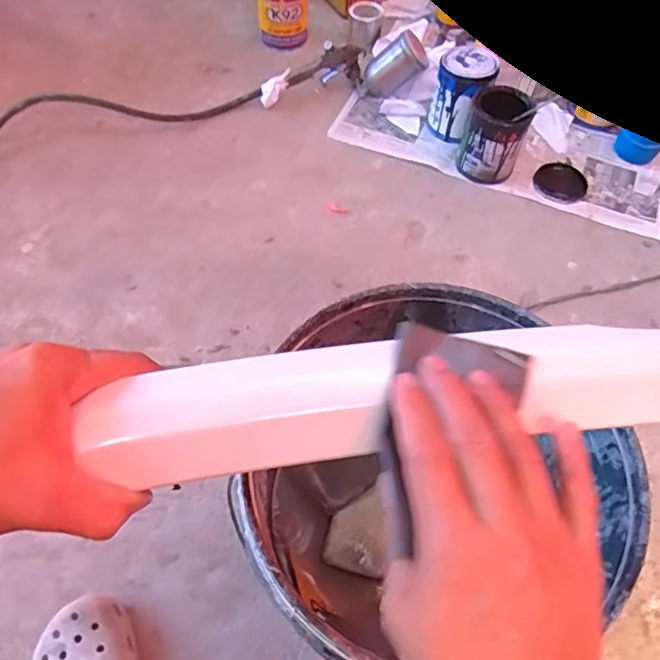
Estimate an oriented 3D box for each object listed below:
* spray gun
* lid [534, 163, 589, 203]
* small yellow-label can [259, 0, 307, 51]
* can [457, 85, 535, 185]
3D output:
[{"bbox_3d":[0.054,-0.515,1.115,0.263,0.111,0.076,7,58,3],"label":"spray gun"},{"bbox_3d":[0.422,-0.270,1.036,0.089,0.005,0.091,1,58,-1],"label":"lid"},{"bbox_3d":[-0.096,-0.684,1.191,0.096,0.141,0.094,1,58,-1],"label":"small yellow-label can"},{"bbox_3d":[0.287,-0.339,0.998,0.096,0.133,0.101,1,58,-1],"label":"can"}]

